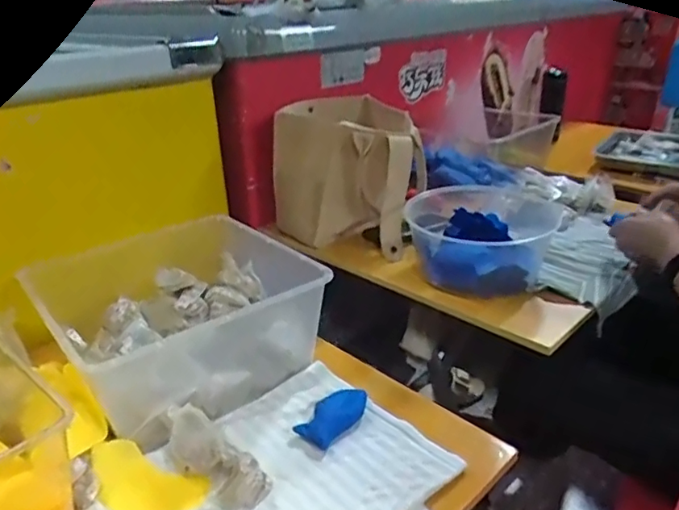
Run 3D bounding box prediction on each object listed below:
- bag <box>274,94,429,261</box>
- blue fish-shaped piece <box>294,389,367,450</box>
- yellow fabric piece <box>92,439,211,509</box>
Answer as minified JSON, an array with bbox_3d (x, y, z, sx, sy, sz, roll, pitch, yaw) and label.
[{"bbox_3d":[0.019,-0.151,1.002,0.261,0.210,0.221,7,27,16],"label":"bag"},{"bbox_3d":[-0.004,0.183,0.630,0.048,0.011,0.090,22,34,40],"label":"blue fish-shaped piece"},{"bbox_3d":[-0.195,0.230,0.550,0.120,0.010,0.062,23,50,7],"label":"yellow fabric piece"}]

